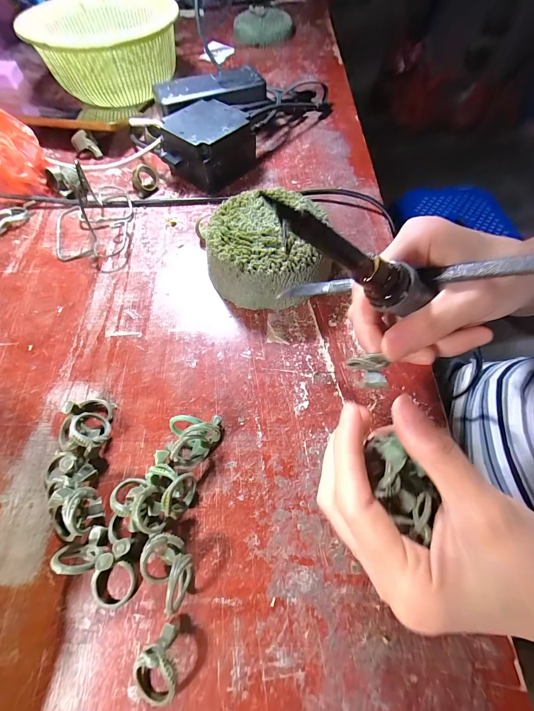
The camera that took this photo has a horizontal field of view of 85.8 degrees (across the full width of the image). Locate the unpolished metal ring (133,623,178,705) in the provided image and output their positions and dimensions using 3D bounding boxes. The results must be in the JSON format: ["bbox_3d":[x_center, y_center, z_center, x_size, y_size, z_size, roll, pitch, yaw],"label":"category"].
[{"bbox_3d":[-0.051,0.149,0.137,0.021,0.016,0.028,21,64,11],"label":"unpolished metal ring"}]

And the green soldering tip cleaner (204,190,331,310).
[{"bbox_3d":[0.001,-0.091,0.247,0.097,0.047,0.098,2,62,2],"label":"green soldering tip cleaner"}]

